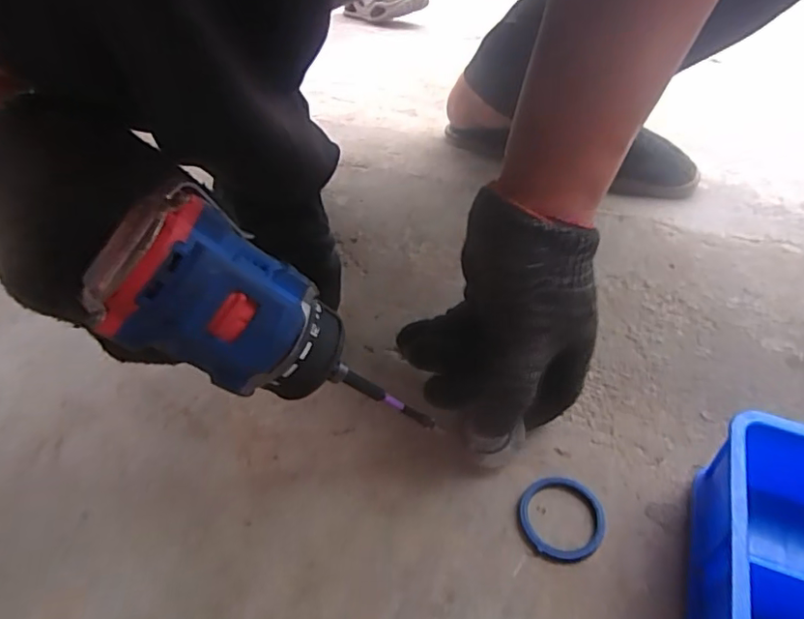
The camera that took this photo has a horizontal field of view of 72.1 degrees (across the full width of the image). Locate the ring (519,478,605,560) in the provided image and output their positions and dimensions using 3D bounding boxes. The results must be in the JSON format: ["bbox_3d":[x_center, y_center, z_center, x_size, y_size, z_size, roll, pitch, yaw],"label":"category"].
[{"bbox_3d":[0.090,0.117,0.314,0.045,0.006,0.046,3,46,4],"label":"ring"}]

